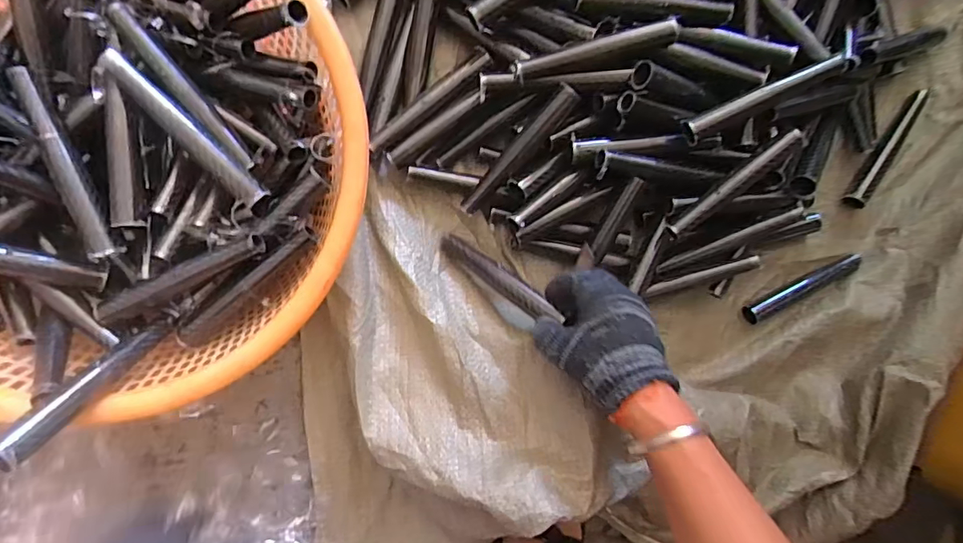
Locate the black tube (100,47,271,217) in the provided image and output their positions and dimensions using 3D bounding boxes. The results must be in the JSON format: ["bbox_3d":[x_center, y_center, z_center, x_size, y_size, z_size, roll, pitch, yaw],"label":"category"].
[{"bbox_3d":[-0.230,-0.105,0.408,0.024,0.021,0.151,-45,100,-4],"label":"black tube"}]

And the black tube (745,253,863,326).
[{"bbox_3d":[0.361,0.020,0.587,0.146,0.021,0.025,-27,97,-7],"label":"black tube"}]

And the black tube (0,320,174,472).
[{"bbox_3d":[-0.291,0.083,0.385,0.023,0.145,0.017,38,122,-9],"label":"black tube"}]

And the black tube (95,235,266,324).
[{"bbox_3d":[-0.248,0.005,0.428,0.148,0.023,0.021,-24,97,8],"label":"black tube"}]

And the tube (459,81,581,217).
[{"bbox_3d":[0.035,-0.114,0.500,0.023,0.019,0.147,40,108,-9],"label":"tube"}]

